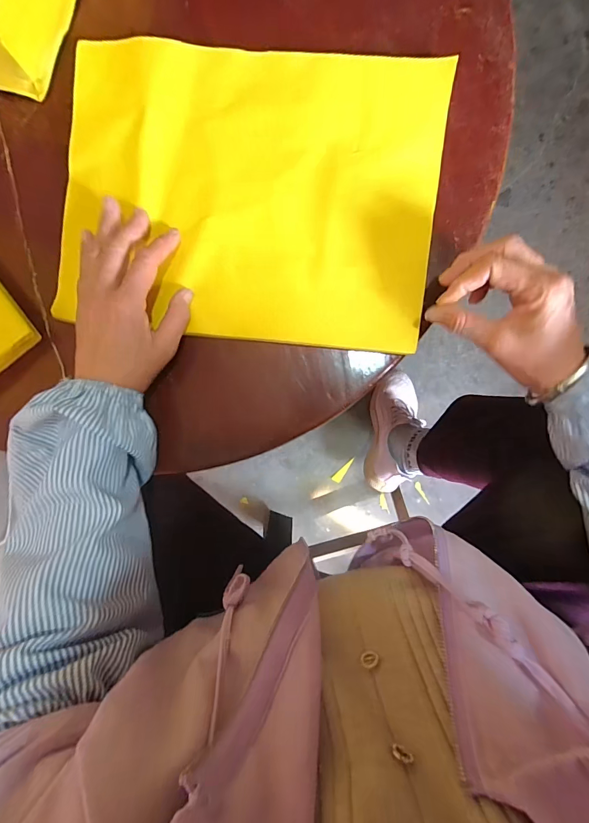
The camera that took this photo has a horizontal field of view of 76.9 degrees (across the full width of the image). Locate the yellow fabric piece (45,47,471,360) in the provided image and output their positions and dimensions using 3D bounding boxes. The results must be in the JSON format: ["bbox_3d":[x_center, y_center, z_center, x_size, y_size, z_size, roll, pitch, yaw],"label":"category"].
[{"bbox_3d":[-0.043,-0.202,0.352,0.345,0.013,0.258,5,95,1],"label":"yellow fabric piece"}]

